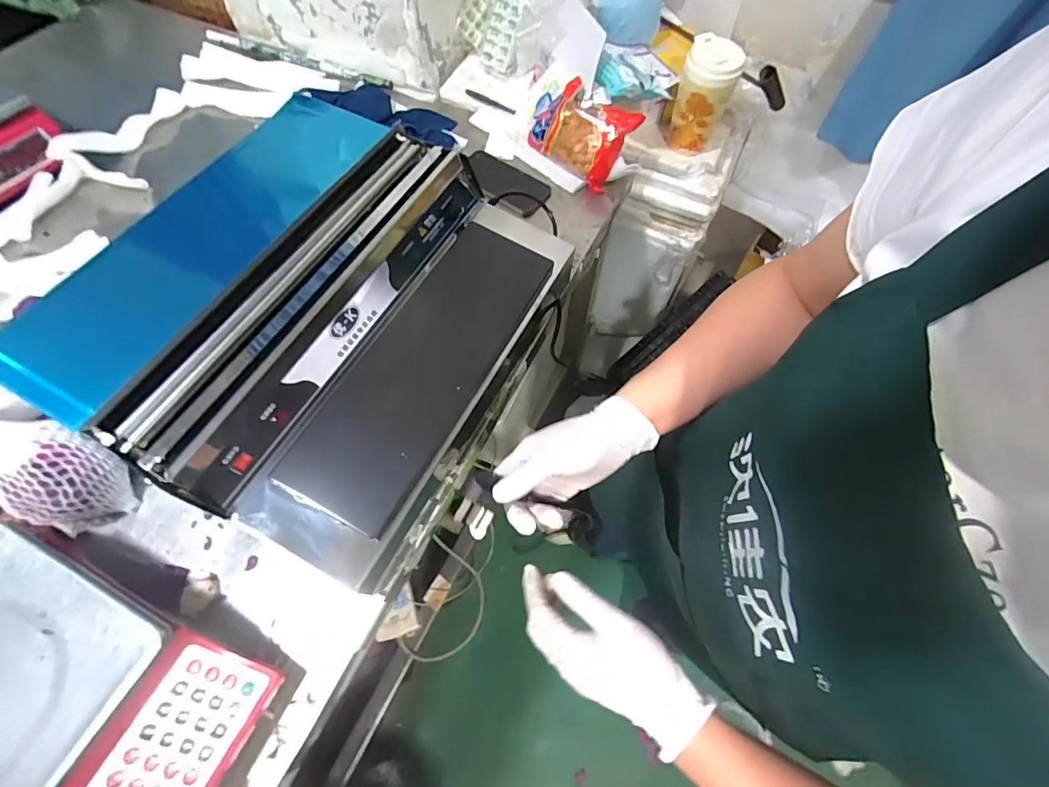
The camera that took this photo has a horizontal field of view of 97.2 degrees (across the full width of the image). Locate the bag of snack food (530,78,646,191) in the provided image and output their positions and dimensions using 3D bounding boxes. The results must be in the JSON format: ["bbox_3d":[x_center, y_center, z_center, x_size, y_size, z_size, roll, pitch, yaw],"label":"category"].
[{"bbox_3d":[0.084,-0.440,0.767,0.178,0.126,0.036,40,28,12],"label":"bag of snack food"}]

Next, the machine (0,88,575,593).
[{"bbox_3d":[-0.243,-0.095,0.581,0.435,0.211,0.475,26,66,11],"label":"machine"}]

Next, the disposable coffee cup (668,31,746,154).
[{"bbox_3d":[0.289,-0.478,0.756,0.081,0.153,0.080,0,64,-1],"label":"disposable coffee cup"}]

